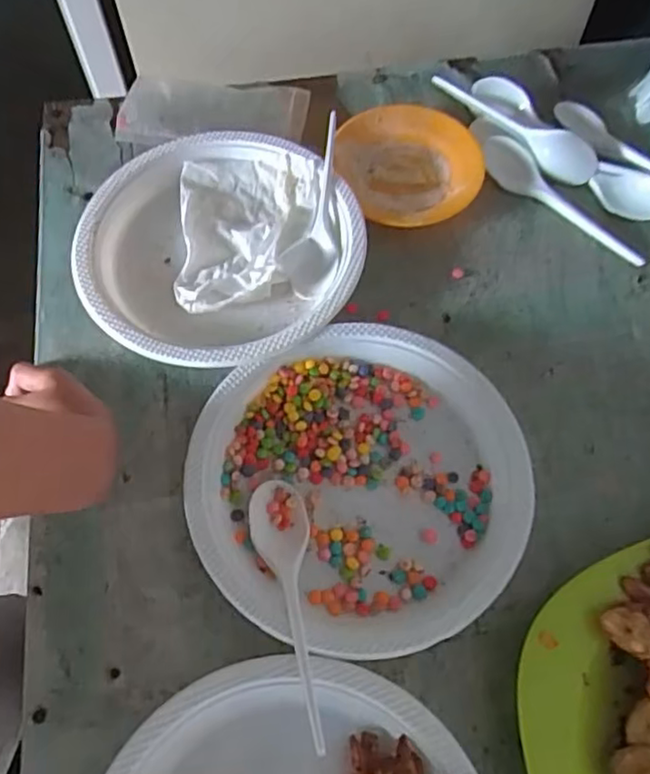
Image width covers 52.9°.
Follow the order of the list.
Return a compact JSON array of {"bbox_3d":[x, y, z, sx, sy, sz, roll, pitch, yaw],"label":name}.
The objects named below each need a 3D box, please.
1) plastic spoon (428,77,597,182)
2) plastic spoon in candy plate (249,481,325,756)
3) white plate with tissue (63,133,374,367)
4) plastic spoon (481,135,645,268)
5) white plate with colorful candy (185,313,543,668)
[{"bbox_3d":[0.151,-0.212,0.538,0.151,0.027,0.026,32,69,15],"label":"plastic spoon"},{"bbox_3d":[-0.020,0.122,0.372,0.034,0.024,0.146,-9,64,-3],"label":"plastic spoon in candy plate"},{"bbox_3d":[-0.076,-0.104,0.480,0.195,0.025,0.202,0,64,1],"label":"white plate with tissue"},{"bbox_3d":[0.188,-0.149,0.514,0.150,0.014,0.036,39,71,18],"label":"plastic spoon"},{"bbox_3d":[0.022,0.056,0.404,0.199,0.026,0.200,0,64,1],"label":"white plate with colorful candy"}]

